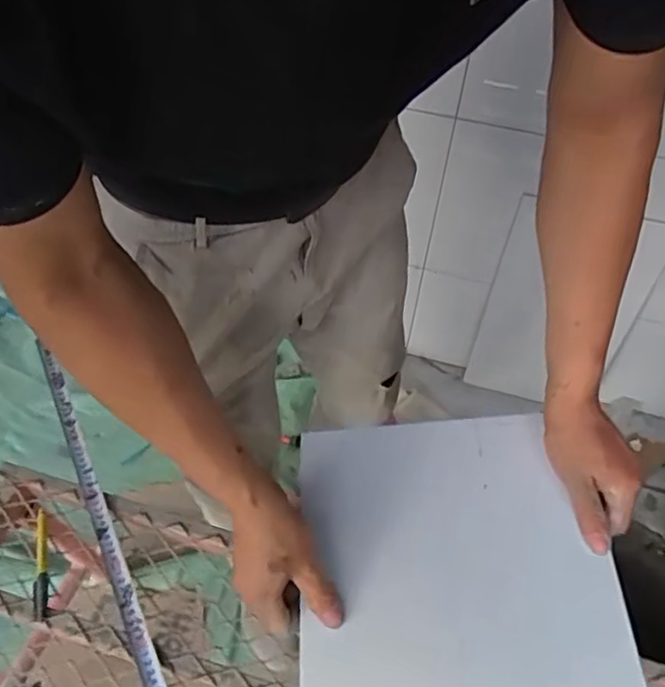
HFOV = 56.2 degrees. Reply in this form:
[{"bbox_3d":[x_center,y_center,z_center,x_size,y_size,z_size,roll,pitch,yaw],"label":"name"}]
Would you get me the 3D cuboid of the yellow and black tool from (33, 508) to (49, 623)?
[{"bbox_3d":[-0.344,0.254,0.734,0.018,0.020,0.138,-10,51,-12],"label":"yellow and black tool"}]

